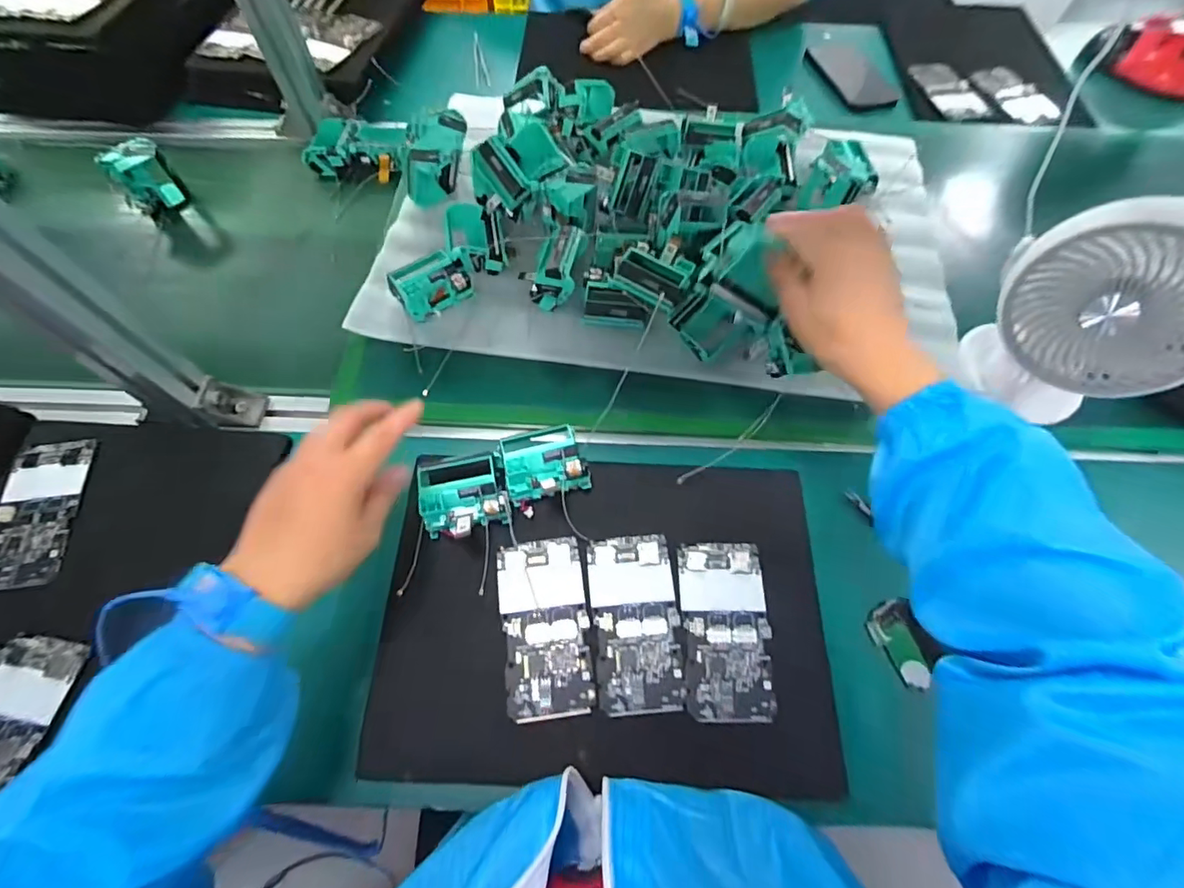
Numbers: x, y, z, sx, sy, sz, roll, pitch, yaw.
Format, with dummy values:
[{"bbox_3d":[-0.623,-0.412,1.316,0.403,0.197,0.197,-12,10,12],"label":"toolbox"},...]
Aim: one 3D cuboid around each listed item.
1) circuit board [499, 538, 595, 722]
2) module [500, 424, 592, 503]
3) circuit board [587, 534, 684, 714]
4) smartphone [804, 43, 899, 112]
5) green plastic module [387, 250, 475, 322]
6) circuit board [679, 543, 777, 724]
[{"bbox_3d":[-0.037,0.140,0.401,0.066,0.004,0.129,-7,64,-4],"label":"circuit board"},{"bbox_3d":[-0.041,0.014,0.441,0.069,0.032,0.054,-13,65,-7],"label":"module"},{"bbox_3d":[0.035,0.138,0.404,0.065,0.006,0.129,-3,64,-2],"label":"circuit board"},{"bbox_3d":[0.395,-0.569,0.790,0.084,0.008,0.167,-13,65,-7],"label":"smartphone"},{"bbox_3d":[-0.167,-0.166,0.535,0.071,0.029,0.061,-35,69,-16],"label":"green plastic module"},{"bbox_3d":[0.105,0.143,0.403,0.066,0.006,0.130,0,64,0],"label":"circuit board"}]

